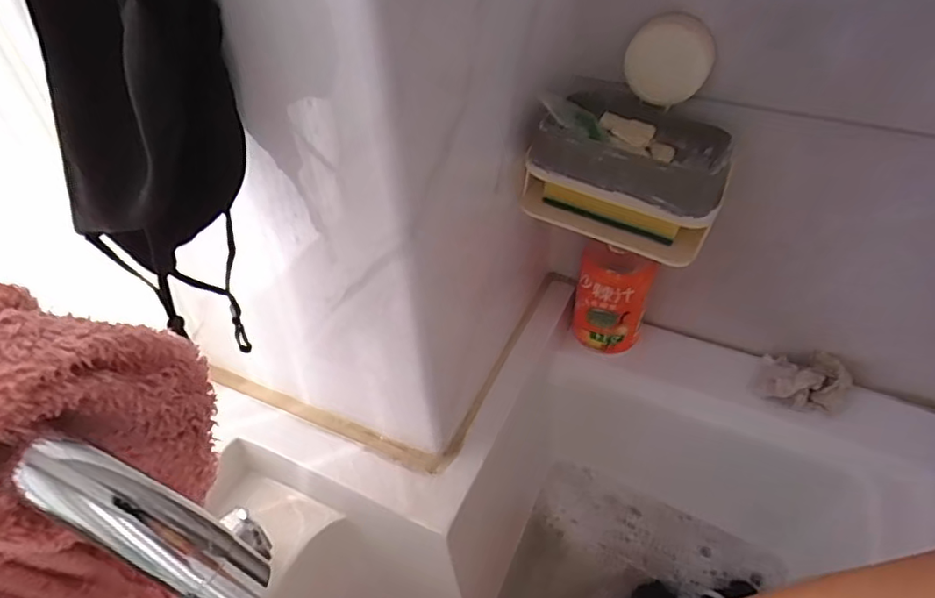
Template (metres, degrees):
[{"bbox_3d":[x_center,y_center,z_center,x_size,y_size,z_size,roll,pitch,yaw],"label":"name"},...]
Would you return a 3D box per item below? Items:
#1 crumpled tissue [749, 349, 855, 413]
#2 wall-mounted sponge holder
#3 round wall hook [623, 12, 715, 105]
[{"bbox_3d":[0.282,0.064,0.495,0.064,0.029,0.061,32,55,30],"label":"crumpled tissue"},{"bbox_3d":[0.114,-0.087,0.412,0.138,0.078,0.088,23,51,24],"label":"wall-mounted sponge holder"},{"bbox_3d":[0.133,-0.158,0.389,0.054,0.051,0.022,26,52,26],"label":"round wall hook"}]

